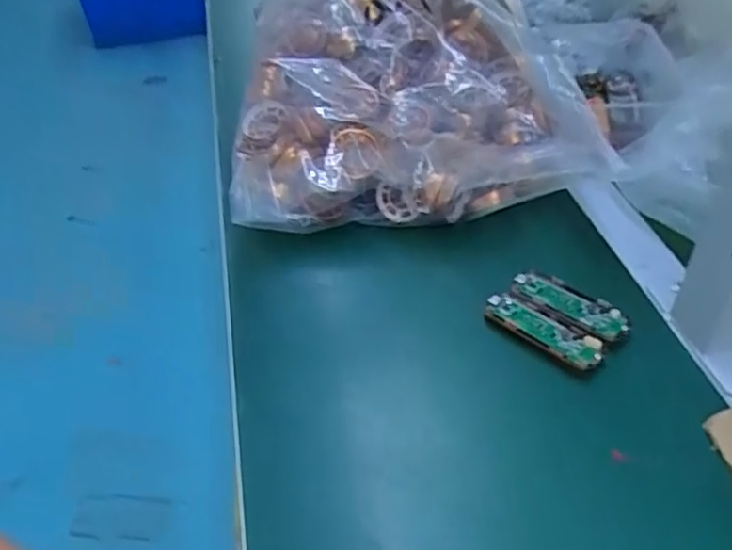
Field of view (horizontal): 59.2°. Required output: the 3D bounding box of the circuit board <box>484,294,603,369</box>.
[{"bbox_3d":[0.118,0.037,0.431,0.081,0.007,0.024,32,54,33],"label":"circuit board"}]

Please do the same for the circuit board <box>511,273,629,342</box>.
[{"bbox_3d":[0.140,0.019,0.445,0.082,0.006,0.028,28,52,30],"label":"circuit board"}]

